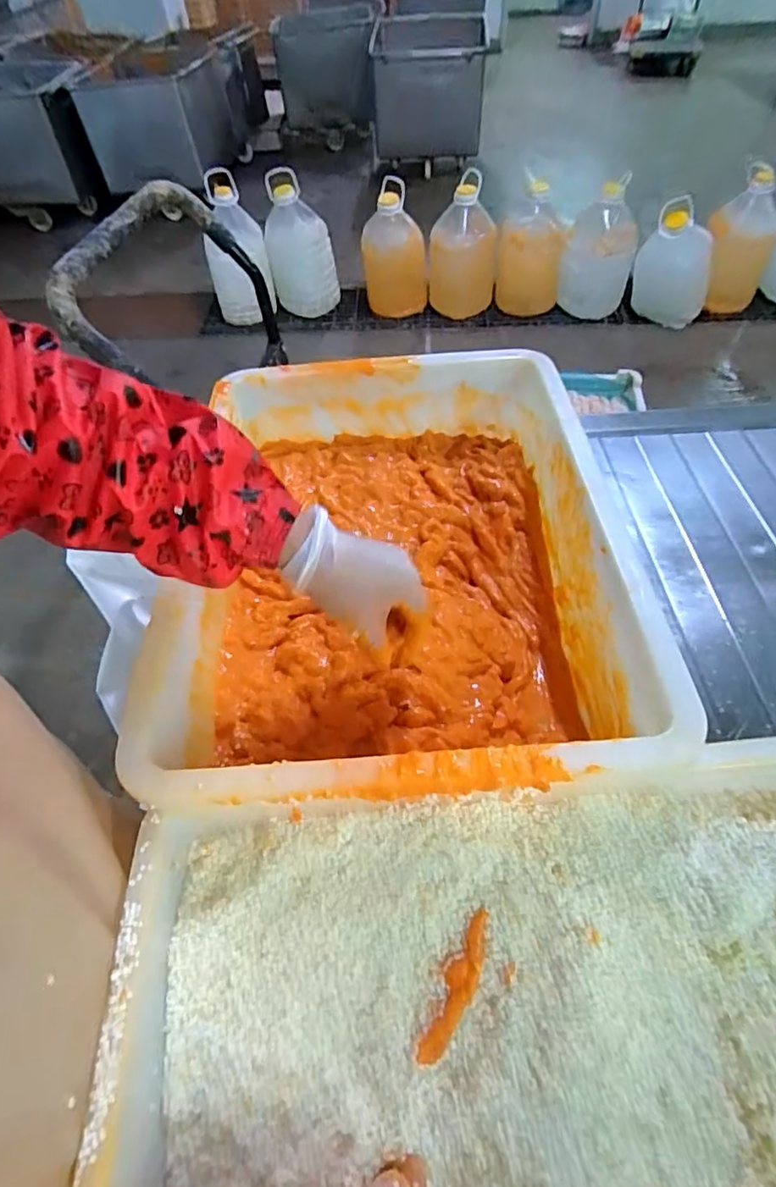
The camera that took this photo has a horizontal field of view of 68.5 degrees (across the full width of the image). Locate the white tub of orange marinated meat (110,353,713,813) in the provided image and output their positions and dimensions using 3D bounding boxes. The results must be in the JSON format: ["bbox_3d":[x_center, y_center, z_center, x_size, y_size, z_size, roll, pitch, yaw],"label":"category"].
[{"bbox_3d":[0.005,-0.039,0.548,0.372,0.139,0.491,-4,52,0],"label":"white tub of orange marinated meat"}]

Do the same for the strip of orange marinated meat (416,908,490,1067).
[{"bbox_3d":[0.044,0.248,0.359,0.020,0.009,0.090,22,79,18],"label":"strip of orange marinated meat"}]

